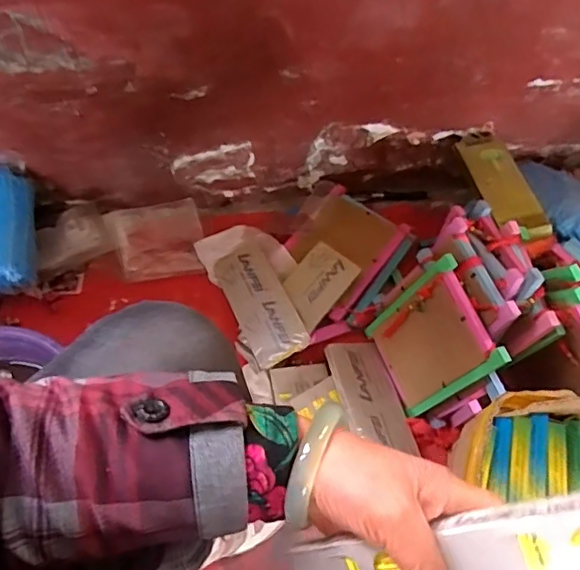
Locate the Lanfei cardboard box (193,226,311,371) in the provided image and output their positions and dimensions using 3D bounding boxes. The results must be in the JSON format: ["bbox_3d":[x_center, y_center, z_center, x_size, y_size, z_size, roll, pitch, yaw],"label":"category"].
[{"bbox_3d":[-0.051,0.009,0.890,0.137,0.035,0.255,-25,58,3],"label":"Lanfei cardboard box"}]

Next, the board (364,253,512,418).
[{"bbox_3d":[0.186,0.078,0.755,0.014,0.196,0.148,-7,63,-32],"label":"board"}]

